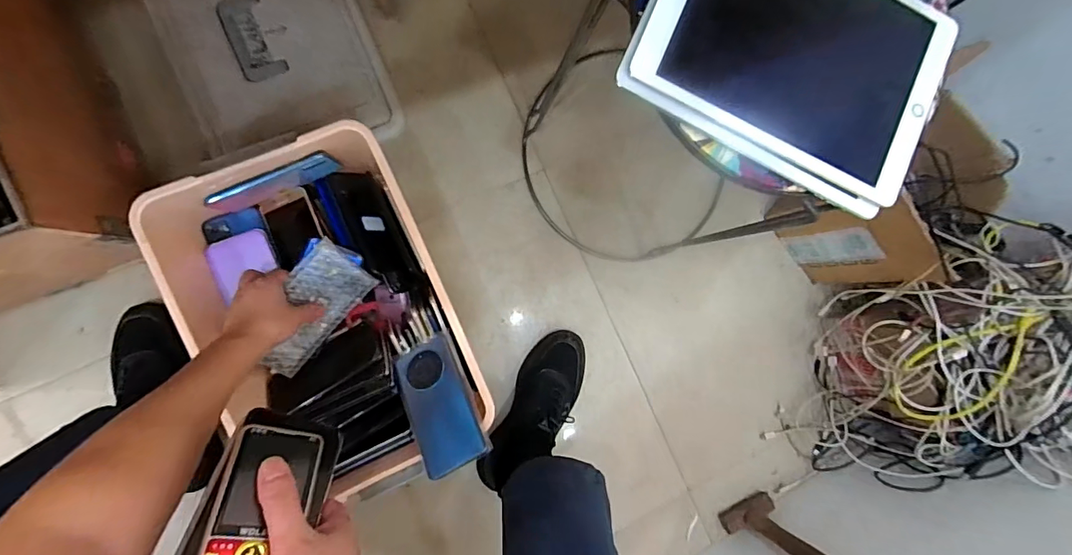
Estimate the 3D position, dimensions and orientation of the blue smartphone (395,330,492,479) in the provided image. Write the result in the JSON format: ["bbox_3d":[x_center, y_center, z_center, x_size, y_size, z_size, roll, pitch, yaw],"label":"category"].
[{"bbox_3d":[-0.118,0.152,0.579,0.084,0.013,0.165,-29,60,3],"label":"blue smartphone"}]

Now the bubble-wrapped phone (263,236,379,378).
[{"bbox_3d":[-0.288,0.041,0.598,0.163,0.011,0.092,-50,124,-12],"label":"bubble-wrapped phone"}]

